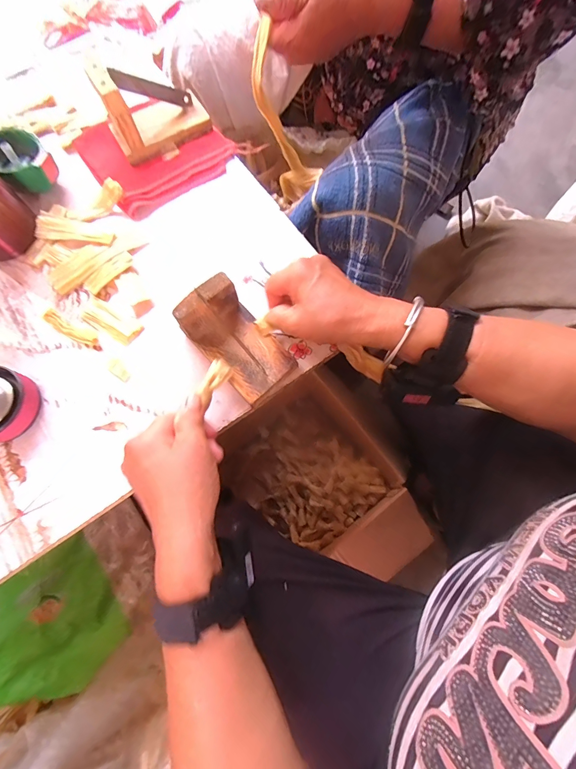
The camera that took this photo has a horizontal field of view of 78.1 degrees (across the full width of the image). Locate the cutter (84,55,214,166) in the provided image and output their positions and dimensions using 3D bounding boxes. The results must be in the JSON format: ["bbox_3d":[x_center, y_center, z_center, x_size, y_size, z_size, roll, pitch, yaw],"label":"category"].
[{"bbox_3d":[-0.150,-0.314,0.402,0.111,0.078,0.049,-37,75,-8],"label":"cutter"}]

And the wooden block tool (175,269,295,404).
[{"bbox_3d":[-0.047,-0.041,0.336,0.061,0.055,0.106,-43,75,-9],"label":"wooden block tool"}]

